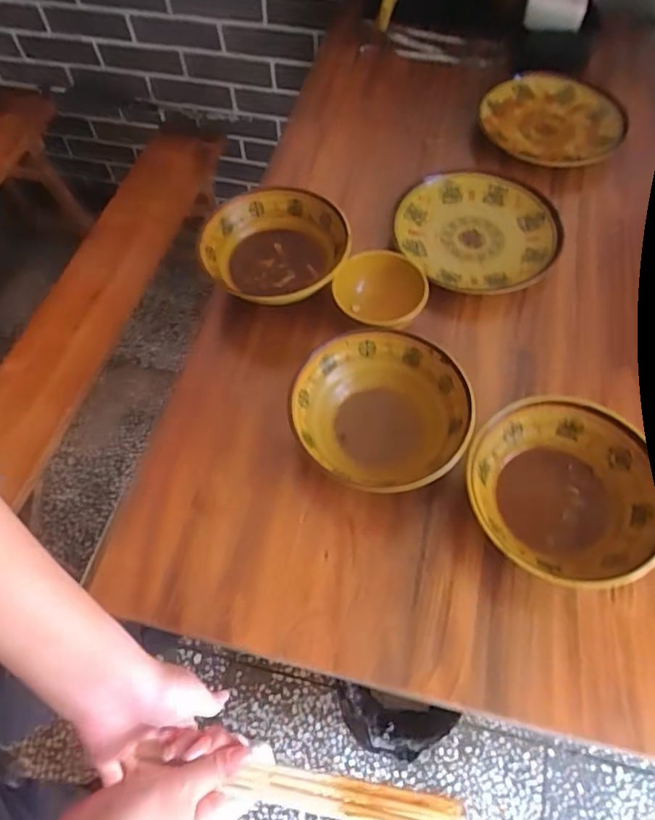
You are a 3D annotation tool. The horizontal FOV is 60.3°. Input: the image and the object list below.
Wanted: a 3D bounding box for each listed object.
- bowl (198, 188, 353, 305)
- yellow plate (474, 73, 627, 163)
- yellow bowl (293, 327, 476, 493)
[{"bbox_3d":[-0.063,-0.195,0.708,0.174,0.070,0.177,-1,62,1],"label":"bowl"},{"bbox_3d":[0.348,-0.455,0.877,0.193,0.020,0.214,-28,64,-13],"label":"yellow plate"},{"bbox_3d":[0.058,0.006,0.602,0.178,0.067,0.175,-1,62,1],"label":"yellow bowl"}]

